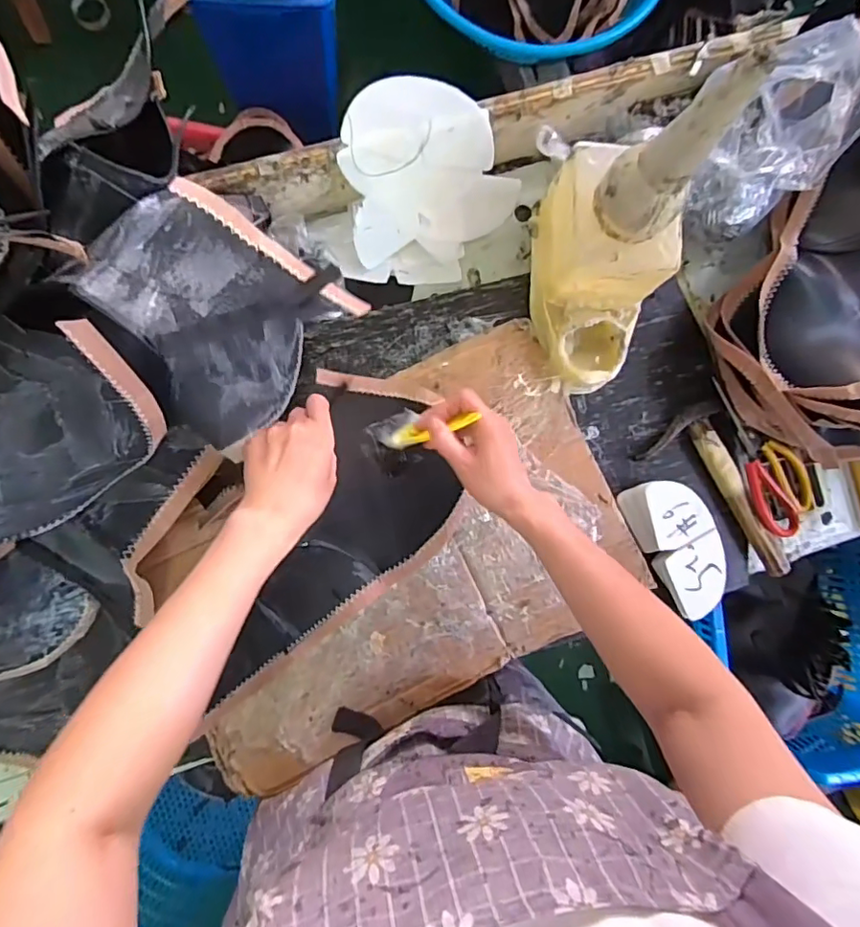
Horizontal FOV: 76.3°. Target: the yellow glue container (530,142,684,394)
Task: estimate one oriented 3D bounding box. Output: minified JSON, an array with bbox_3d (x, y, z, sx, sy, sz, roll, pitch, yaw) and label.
[{"bbox_3d":[0.166,-0.180,0.547,0.104,0.131,0.200,3,88,-5],"label":"yellow glue container"}]

